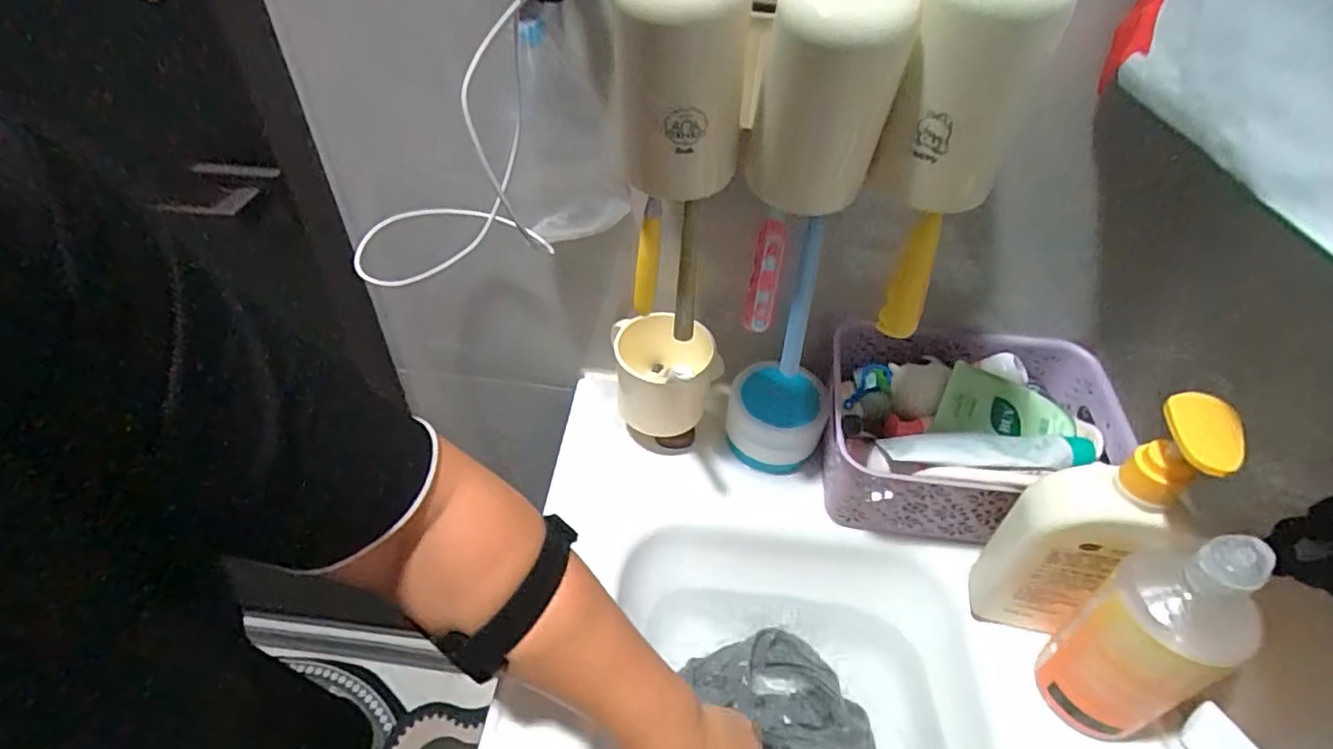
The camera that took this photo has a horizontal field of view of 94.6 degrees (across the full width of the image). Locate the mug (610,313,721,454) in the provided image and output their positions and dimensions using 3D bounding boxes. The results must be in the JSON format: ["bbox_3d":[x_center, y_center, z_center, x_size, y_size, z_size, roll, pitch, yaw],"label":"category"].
[{"bbox_3d":[-0.004,0.008,0.570,0.103,0.113,0.088,6,45,2],"label":"mug"}]

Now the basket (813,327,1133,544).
[{"bbox_3d":[0.259,0.057,0.542,0.232,0.107,0.169,9,45,6],"label":"basket"}]

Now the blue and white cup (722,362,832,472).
[{"bbox_3d":[0.102,0.038,0.570,0.087,0.078,0.080,2,45,-2],"label":"blue and white cup"}]

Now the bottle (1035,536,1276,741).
[{"bbox_3d":[0.292,0.165,0.377,0.055,0.187,0.071,-16,48,-19],"label":"bottle"}]

